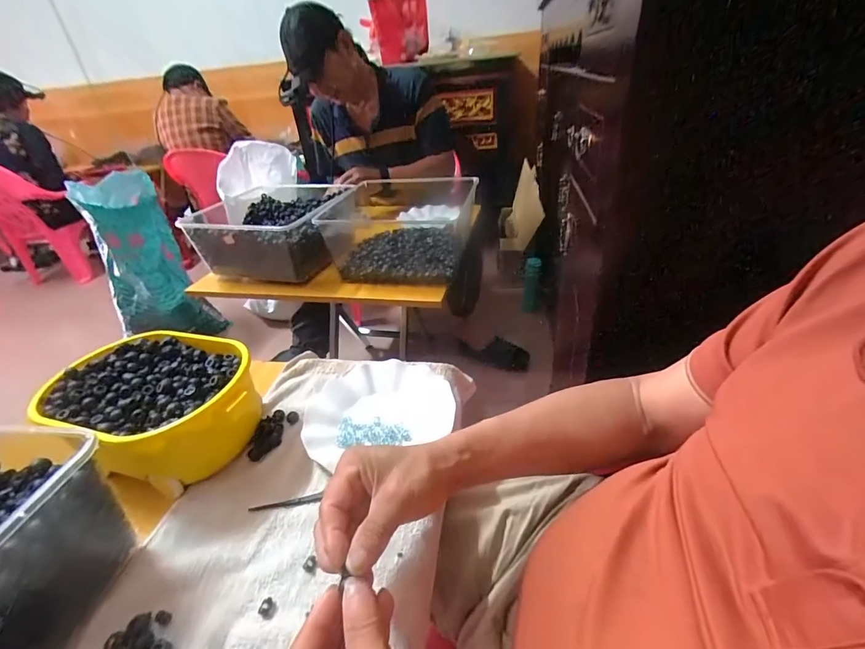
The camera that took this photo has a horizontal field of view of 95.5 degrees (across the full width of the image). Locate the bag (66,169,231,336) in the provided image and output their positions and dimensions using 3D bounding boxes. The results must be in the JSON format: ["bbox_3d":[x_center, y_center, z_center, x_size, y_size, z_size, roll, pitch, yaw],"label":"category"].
[{"bbox_3d":[-1.015,-0.195,1.403,0.299,0.586,0.304,-29,39,-31],"label":"bag"}]

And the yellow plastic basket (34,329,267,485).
[{"bbox_3d":[-0.316,0.093,0.466,0.235,0.084,0.167,7,35,19],"label":"yellow plastic basket"}]

